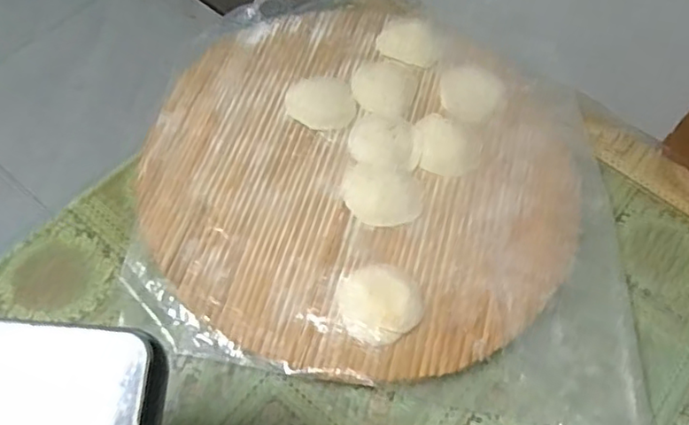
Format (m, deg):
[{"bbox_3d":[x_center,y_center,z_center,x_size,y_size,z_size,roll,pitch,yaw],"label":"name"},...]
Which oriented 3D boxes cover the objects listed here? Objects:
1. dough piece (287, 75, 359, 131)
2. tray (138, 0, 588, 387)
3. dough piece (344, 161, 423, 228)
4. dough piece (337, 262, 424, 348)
[{"bbox_3d":[-0.023,-0.108,0.617,0.064,0.012,0.062,1,59,-2],"label":"dough piece"},{"bbox_3d":[0.021,-0.044,0.597,0.386,0.039,0.398,1,59,-2],"label":"tray"},{"bbox_3d":[0.035,-0.014,0.564,0.069,0.008,0.057,9,59,3],"label":"dough piece"},{"bbox_3d":[0.031,0.073,0.516,0.068,0.017,0.069,1,59,-2],"label":"dough piece"}]

